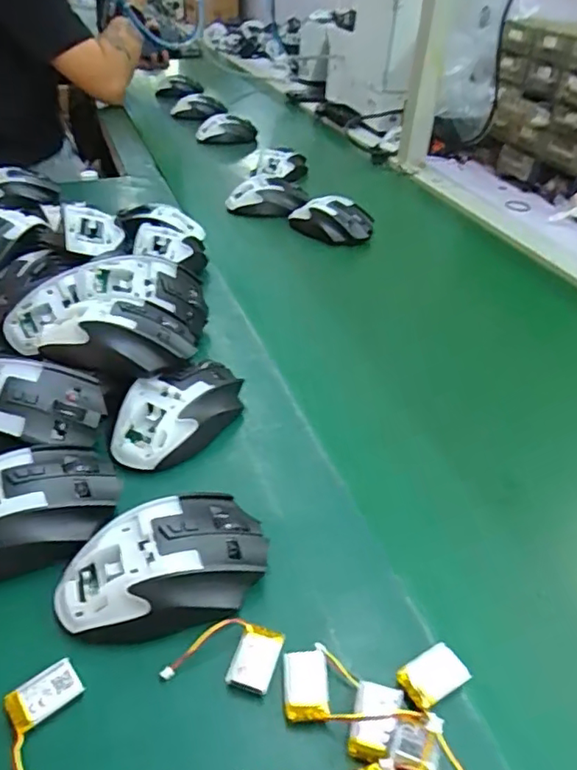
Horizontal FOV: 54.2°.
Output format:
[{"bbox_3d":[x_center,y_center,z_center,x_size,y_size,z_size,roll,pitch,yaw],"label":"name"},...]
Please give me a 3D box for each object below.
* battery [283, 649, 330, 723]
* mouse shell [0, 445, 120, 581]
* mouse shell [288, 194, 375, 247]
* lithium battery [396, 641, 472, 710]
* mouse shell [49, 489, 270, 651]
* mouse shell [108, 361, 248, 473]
[{"bbox_3d":[0.009,0.151,0.283,0.022,0.006,0.033,-1,38,-5],"label":"battery"},{"bbox_3d":[-0.167,0.075,0.347,0.114,0.042,0.071,-10,40,-16],"label":"mouse shell"},{"bbox_3d":[0.055,-0.215,0.745,0.113,0.050,0.055,10,39,9],"label":"mouse shell"},{"bbox_3d":[0.073,0.147,0.284,0.034,0.005,0.020,-18,43,-25],"label":"lithium battery"},{"bbox_3d":[-0.070,0.103,0.319,0.113,0.035,0.069,-15,42,-22],"label":"mouse shell"},{"bbox_3d":[-0.080,0.019,0.424,0.114,0.038,0.061,-26,46,-32],"label":"mouse shell"}]

